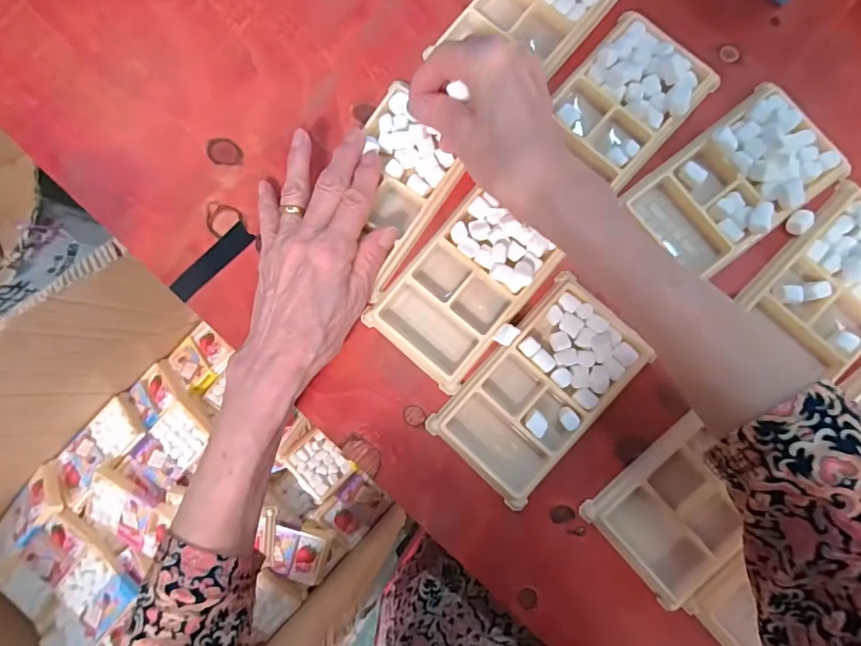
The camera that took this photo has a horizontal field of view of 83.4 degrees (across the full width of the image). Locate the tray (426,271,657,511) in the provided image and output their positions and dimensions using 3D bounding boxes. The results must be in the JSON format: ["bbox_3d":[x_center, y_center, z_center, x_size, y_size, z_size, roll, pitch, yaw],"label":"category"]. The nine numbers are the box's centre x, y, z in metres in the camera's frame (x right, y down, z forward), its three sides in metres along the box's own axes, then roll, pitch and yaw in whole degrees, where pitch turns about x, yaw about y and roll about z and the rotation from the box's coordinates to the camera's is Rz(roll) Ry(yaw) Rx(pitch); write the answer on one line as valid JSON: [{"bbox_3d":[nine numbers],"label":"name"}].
[{"bbox_3d":[0.071,0.043,0.312,0.075,0.010,0.133,42,89,6],"label":"tray"}]

